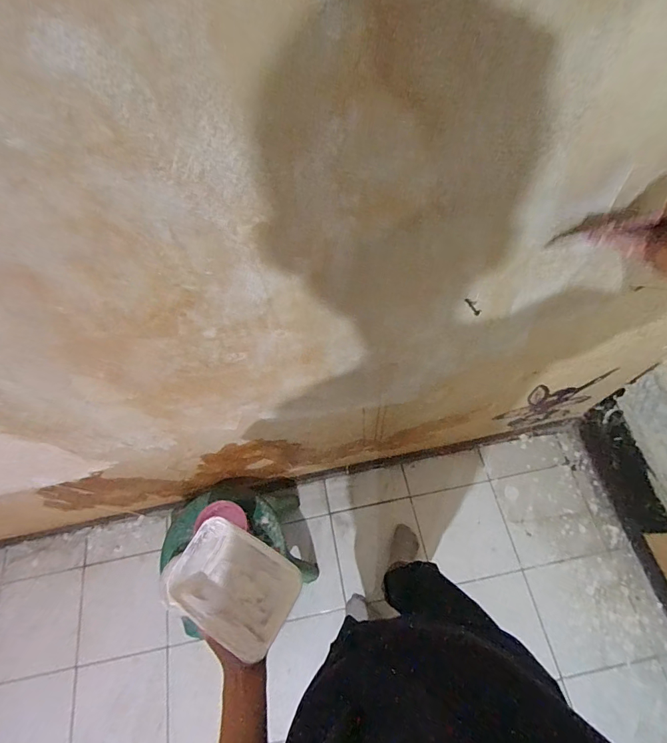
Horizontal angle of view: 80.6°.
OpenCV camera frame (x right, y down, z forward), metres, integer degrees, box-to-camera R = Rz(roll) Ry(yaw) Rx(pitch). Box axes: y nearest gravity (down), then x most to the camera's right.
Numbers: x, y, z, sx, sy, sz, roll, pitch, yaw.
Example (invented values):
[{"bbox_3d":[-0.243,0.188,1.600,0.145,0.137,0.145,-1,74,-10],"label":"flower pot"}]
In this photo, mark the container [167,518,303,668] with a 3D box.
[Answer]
[{"bbox_3d":[-0.135,0.293,0.544,0.167,0.040,0.121,22,60,17],"label":"container"}]

